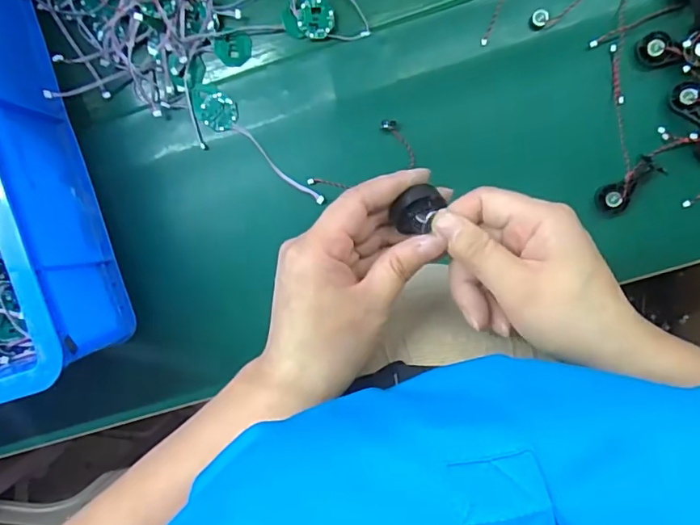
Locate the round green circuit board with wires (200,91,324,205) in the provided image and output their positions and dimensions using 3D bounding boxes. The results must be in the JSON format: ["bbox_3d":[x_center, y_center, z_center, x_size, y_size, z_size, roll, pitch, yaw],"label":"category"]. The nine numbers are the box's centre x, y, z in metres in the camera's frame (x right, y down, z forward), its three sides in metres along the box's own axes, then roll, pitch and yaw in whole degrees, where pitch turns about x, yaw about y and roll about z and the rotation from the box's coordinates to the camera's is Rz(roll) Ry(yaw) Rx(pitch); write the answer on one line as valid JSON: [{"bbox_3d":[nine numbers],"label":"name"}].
[{"bbox_3d":[-0.087,-0.109,0.506,0.154,0.004,0.034,43,96,-1],"label":"round green circuit board with wires"}]

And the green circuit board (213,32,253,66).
[{"bbox_3d":[-0.113,-0.209,0.508,0.036,0.004,0.029,-18,109,0],"label":"green circuit board"}]

